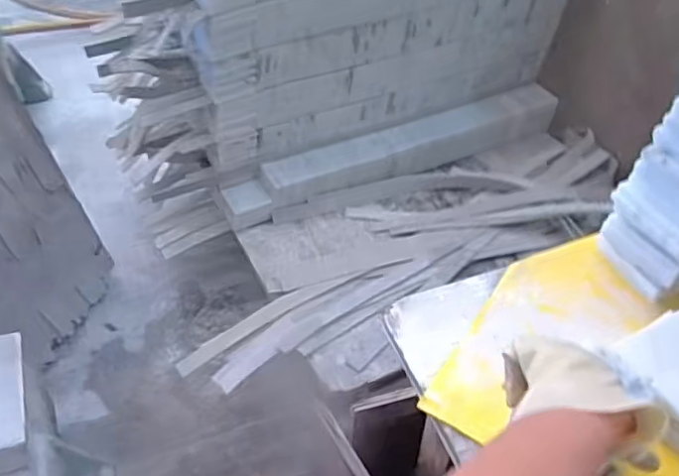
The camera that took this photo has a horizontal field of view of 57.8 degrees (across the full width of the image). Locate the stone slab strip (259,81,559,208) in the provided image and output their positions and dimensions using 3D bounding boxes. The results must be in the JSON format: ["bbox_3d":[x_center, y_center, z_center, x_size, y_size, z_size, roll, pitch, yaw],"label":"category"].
[{"bbox_3d":[0.214,-0.260,1.719,0.888,0.091,0.114,-19,49,-17],"label":"stone slab strip"}]

